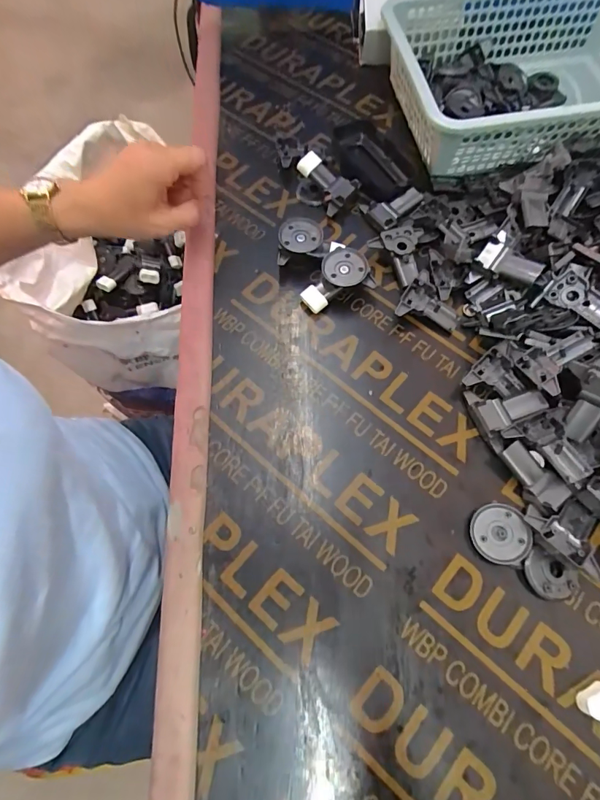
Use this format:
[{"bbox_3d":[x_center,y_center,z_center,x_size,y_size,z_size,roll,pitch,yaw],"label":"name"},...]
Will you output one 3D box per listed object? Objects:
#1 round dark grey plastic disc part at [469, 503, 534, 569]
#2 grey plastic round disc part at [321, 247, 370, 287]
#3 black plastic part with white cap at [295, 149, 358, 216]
[{"bbox_3d":[0.153,0.103,0.319,0.040,0.014,0.044,-1,66,2],"label":"round dark grey plastic disc part"},{"bbox_3d":[0.043,-0.126,0.399,0.042,0.008,0.042,21,79,1],"label":"grey plastic round disc part"},{"bbox_3d":[0.026,-0.231,0.442,0.060,0.025,0.042,42,73,-3],"label":"black plastic part with white cap"}]

